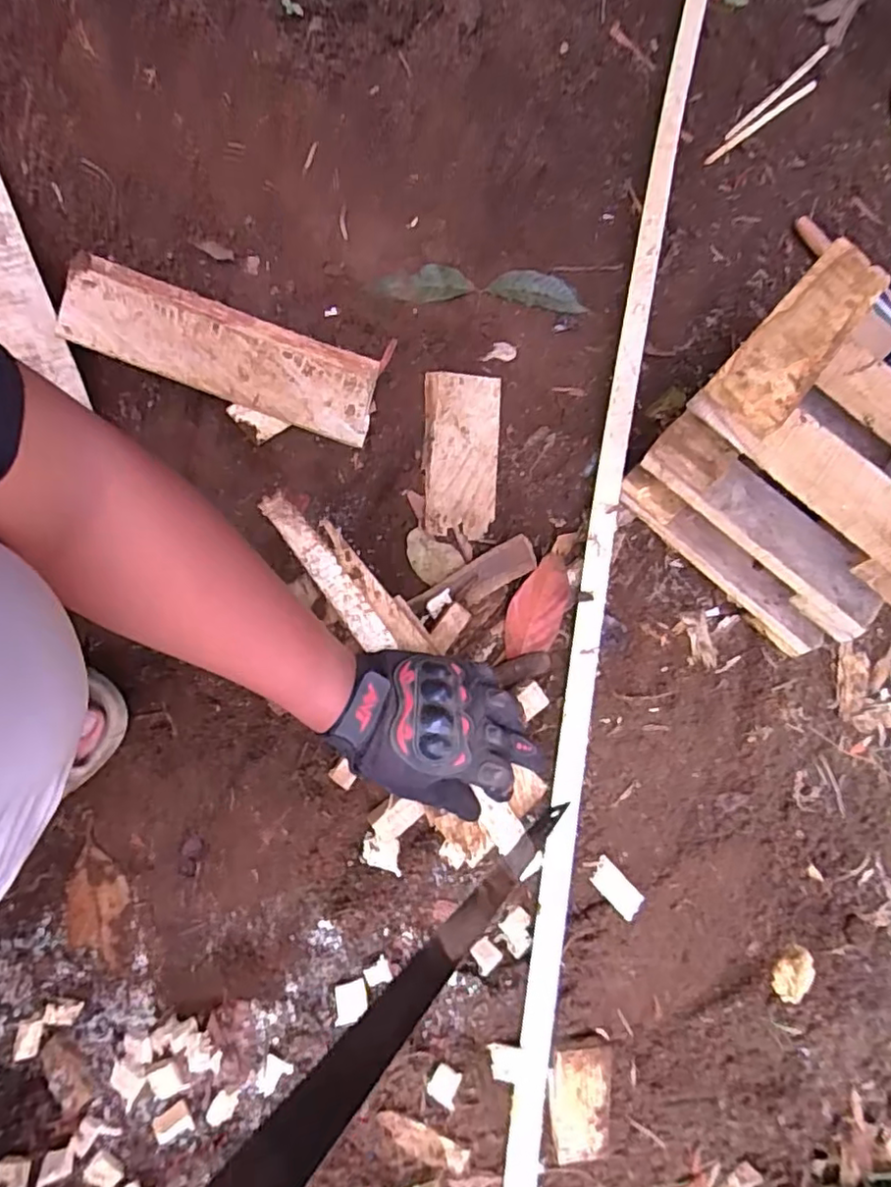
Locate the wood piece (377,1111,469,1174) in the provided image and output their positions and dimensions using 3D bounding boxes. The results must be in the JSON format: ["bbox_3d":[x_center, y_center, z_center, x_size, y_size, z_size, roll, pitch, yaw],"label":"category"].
[{"bbox_3d":[-0.017,0.462,0.531,0.091,0.005,0.020,37,68,-6],"label":"wood piece"}]

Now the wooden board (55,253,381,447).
[{"bbox_3d":[-0.206,-0.226,0.594,0.280,0.015,0.083,17,92,-11],"label":"wooden board"}]

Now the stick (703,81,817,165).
[{"bbox_3d":[0.380,-0.568,0.764,0.199,0.007,0.010,-39,79,-11],"label":"stick"}]

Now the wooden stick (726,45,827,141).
[{"bbox_3d":[0.407,-0.612,0.772,0.010,0.007,0.207,43,78,10],"label":"wooden stick"}]

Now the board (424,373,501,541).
[{"bbox_3d":[0.017,-0.143,0.635,0.074,0.012,0.170,1,75,-1],"label":"board"}]

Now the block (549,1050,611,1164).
[{"bbox_3d":[0.117,0.443,0.545,0.053,0.007,0.084,0,75,-1],"label":"block"}]

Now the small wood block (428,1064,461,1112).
[{"bbox_3d":[-0.001,0.418,0.536,0.026,0.008,0.028,22,75,5],"label":"small wood block"}]

